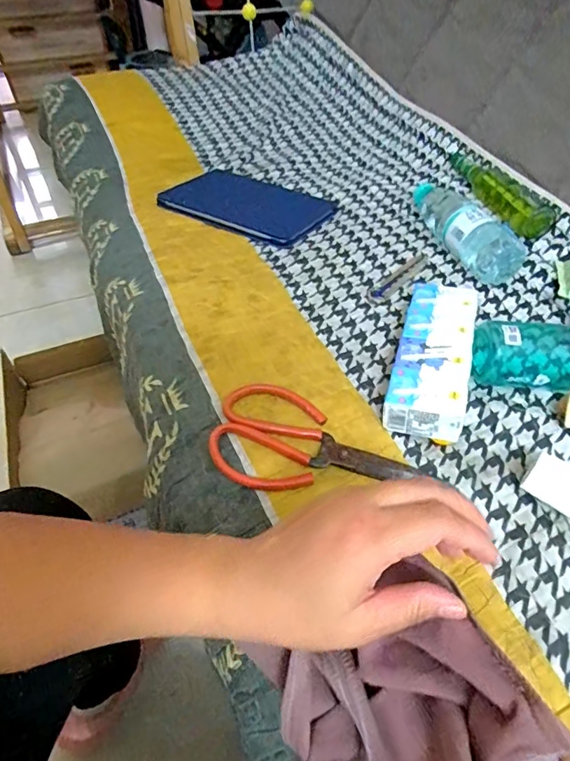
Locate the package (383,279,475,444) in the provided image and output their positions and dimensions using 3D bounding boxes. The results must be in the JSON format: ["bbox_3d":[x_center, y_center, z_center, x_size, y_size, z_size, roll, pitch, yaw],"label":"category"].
[{"bbox_3d":[0.160,-0.033,0.512,0.074,0.043,0.209,15,50,12],"label":"package"}]

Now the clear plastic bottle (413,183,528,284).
[{"bbox_3d":[0.242,-0.226,0.675,0.072,0.062,0.233,-15,51,-14],"label":"clear plastic bottle"}]

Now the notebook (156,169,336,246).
[{"bbox_3d":[-0.058,-0.286,0.765,0.254,0.012,0.177,26,53,20],"label":"notebook"}]

